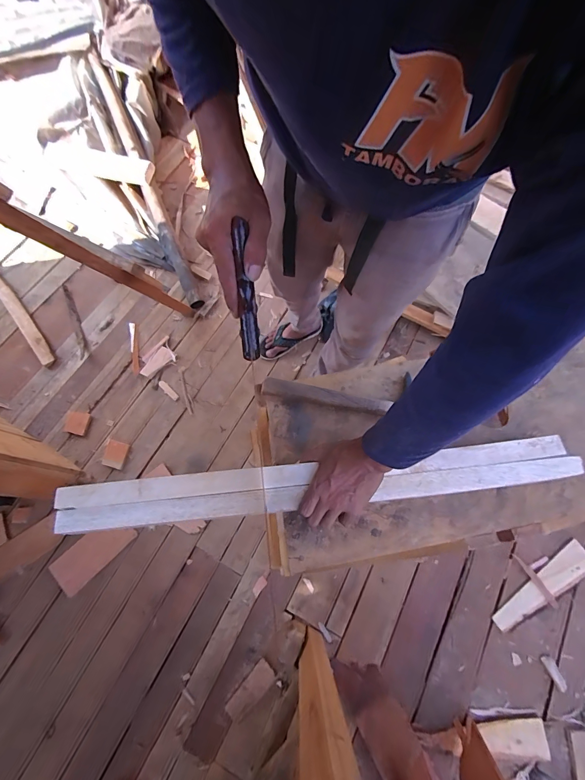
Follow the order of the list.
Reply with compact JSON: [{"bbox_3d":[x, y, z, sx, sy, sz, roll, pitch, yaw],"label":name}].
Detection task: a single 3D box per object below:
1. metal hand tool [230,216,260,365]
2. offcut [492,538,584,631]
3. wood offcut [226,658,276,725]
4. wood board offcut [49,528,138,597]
[{"bbox_3d":[-0.049,-0.098,0.360,0.019,0.011,0.134,-5,108,0],"label":"metal hand tool"},{"bbox_3d":[0.751,0.593,1.035,0.358,0.013,0.087,-34,74,-10],"label":"offcut"},{"bbox_3d":[-0.114,0.810,0.940,0.053,0.020,0.148,40,77,13],"label":"wood offcut"},{"bbox_3d":[-0.604,0.489,1.053,0.244,0.010,0.115,-43,76,-12],"label":"wood board offcut"}]

